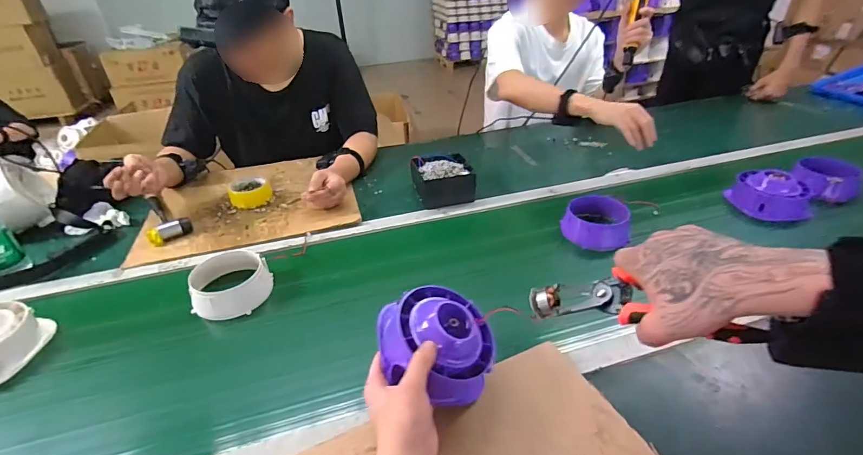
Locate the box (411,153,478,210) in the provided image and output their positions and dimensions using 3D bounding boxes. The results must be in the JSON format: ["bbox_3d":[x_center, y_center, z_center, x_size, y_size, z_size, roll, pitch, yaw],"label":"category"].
[{"bbox_3d":[0.025,-0.110,0.954,0.130,0.071,0.126,-7,33,-7],"label":"box"}]

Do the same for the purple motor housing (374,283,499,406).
[{"bbox_3d":[0.010,0.138,0.501,0.135,0.079,0.137,6,42,-27],"label":"purple motor housing"}]

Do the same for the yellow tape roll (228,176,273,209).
[{"bbox_3d":[-0.433,-0.086,0.991,0.095,0.040,0.103,-15,35,-19],"label":"yellow tape roll"}]

